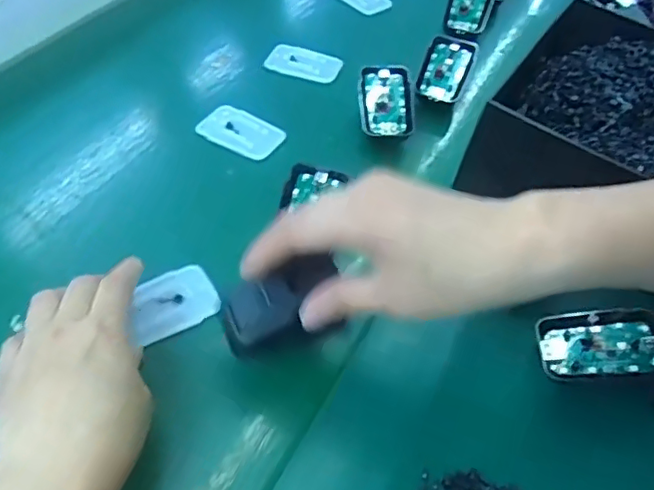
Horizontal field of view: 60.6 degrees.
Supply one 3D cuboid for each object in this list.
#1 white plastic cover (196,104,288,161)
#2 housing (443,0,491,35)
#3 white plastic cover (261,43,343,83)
[{"bbox_3d":[-0.072,-0.096,0.473,0.068,0.005,0.044,25,53,15],"label":"white plastic cover"},{"bbox_3d":[0.147,-0.250,0.585,0.040,0.012,0.076,17,75,9],"label":"housing"},{"bbox_3d":[-0.022,-0.178,0.542,0.070,0.009,0.041,16,59,5],"label":"white plastic cover"}]

